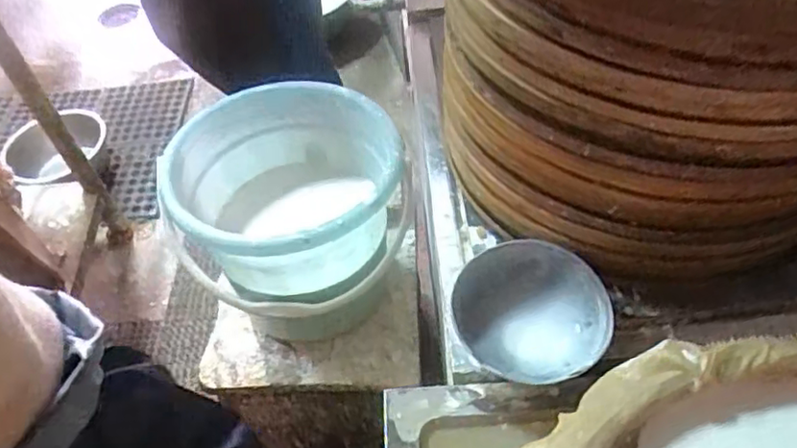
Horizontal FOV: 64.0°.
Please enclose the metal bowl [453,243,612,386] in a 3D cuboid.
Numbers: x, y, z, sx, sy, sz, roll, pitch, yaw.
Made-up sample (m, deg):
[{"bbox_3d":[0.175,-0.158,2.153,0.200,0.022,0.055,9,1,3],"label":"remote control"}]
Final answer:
[{"bbox_3d":[0.148,0.104,0.719,0.168,0.070,0.168,-3,52,3],"label":"metal bowl"}]

